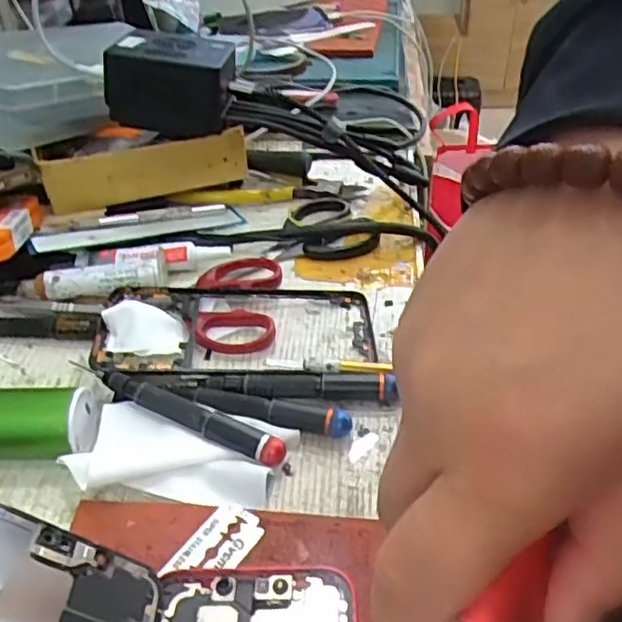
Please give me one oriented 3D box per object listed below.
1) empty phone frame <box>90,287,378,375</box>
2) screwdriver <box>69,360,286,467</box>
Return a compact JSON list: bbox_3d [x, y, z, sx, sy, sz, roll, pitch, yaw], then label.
[{"bbox_3d":[-0.043,0.008,0.378,0.160,0.011,0.080,-4,39,-2],"label":"empty phone frame"},{"bbox_3d":[-0.068,0.049,0.327,0.123,0.011,0.012,17,43,23],"label":"screwdriver"}]

